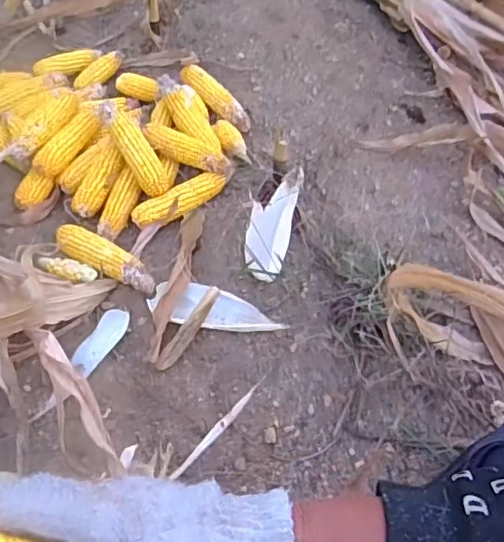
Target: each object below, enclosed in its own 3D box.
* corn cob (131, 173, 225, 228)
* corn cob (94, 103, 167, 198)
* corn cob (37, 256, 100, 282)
[{"bbox_3d":[-0.121,-0.126,0.999,0.177,0.041,0.056,-30,65,-18],"label":"corn cob"},{"bbox_3d":[-0.201,-0.213,0.992,0.052,0.040,0.184,-33,93,-19],"label":"corn cob"},{"bbox_3d":[-0.301,-0.001,0.939,0.093,0.024,0.036,17,60,7],"label":"corn cob"}]

